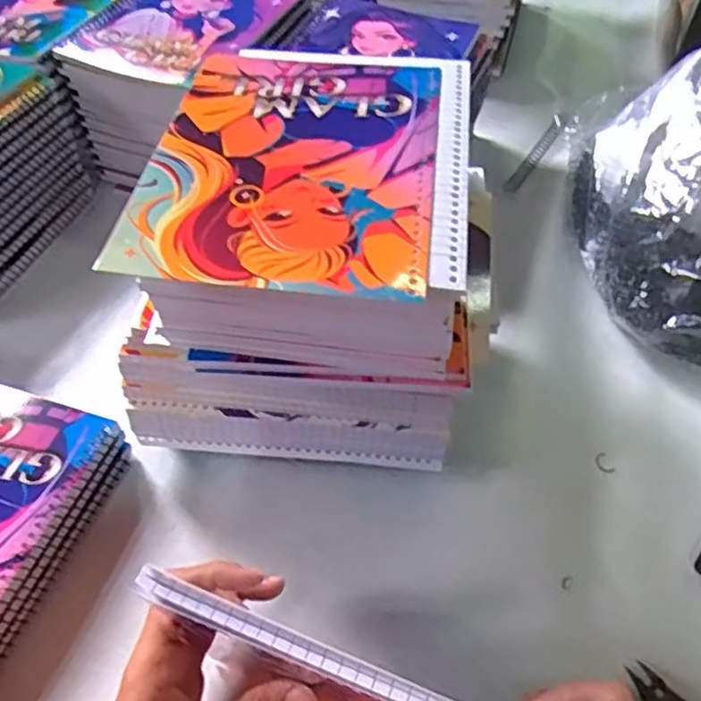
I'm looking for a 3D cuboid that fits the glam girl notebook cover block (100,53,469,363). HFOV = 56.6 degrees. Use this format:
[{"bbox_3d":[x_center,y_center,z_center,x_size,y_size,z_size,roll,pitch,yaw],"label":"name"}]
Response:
[{"bbox_3d":[-0.019,-0.090,0.363,0.164,0.062,0.202,6,53,5],"label":"glam girl notebook cover block"}]

